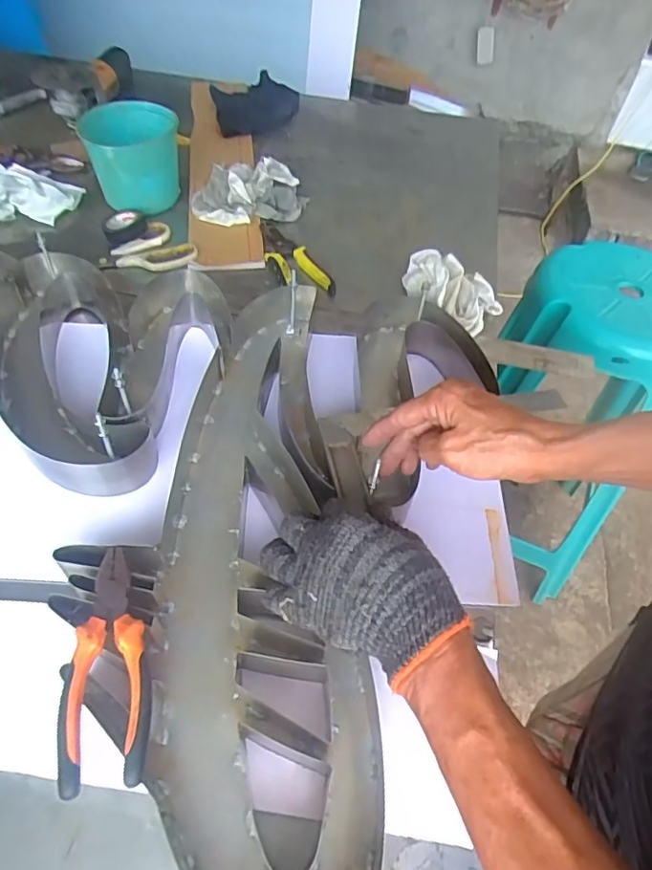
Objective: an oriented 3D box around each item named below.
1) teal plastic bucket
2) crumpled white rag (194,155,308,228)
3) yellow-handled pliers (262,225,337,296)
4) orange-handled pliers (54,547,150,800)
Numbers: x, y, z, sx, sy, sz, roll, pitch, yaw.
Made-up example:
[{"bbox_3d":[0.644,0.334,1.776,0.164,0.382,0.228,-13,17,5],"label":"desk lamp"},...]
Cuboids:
[{"bbox_3d":[-0.274,-0.398,0.796,0.123,0.097,0.135,-14,54,-17],"label":"teal plastic bucket"},{"bbox_3d":[-0.114,-0.366,0.823,0.168,0.038,0.131,-3,52,-9],"label":"crumpled white rag"},{"bbox_3d":[-0.049,-0.237,0.745,0.059,0.010,0.167,-20,56,-21],"label":"yellow-handled pliers"},{"bbox_3d":[-0.145,0.145,0.364,0.051,0.013,0.151,-6,53,-11],"label":"orange-handled pliers"}]

